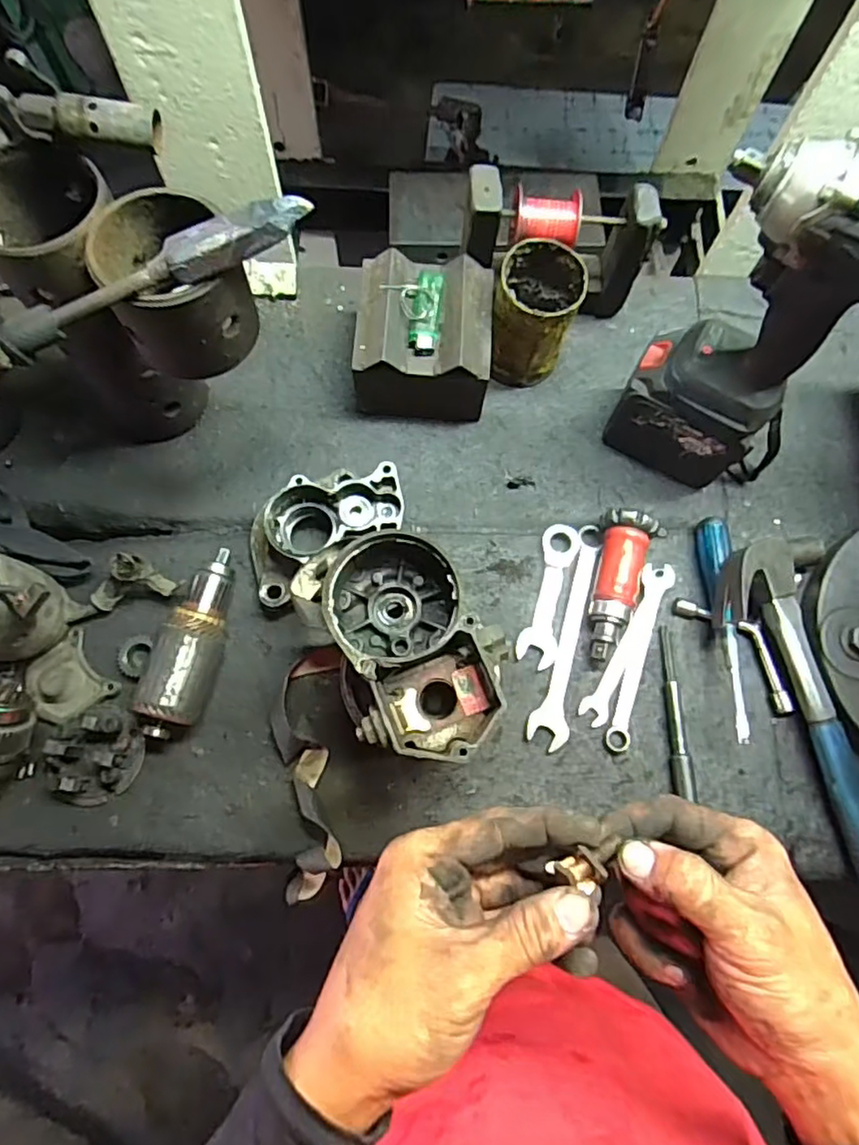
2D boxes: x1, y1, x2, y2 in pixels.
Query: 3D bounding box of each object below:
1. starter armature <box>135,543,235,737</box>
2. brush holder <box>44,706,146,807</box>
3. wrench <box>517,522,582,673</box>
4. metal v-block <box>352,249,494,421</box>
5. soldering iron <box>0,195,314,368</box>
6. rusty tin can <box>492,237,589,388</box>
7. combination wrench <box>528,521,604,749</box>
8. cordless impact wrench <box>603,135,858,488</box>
[{"bbox_3d":[-0.201,0.057,0.524,0.050,0.049,0.162,12,73,2],"label":"starter armature"},{"bbox_3d":[-0.275,0.149,0.505,0.067,0.035,0.077,19,74,4],"label":"brush holder"},{"bbox_3d":[0.108,0.019,0.557,0.034,0.008,0.129,16,74,3],"label":"wrench"},{"bbox_3d":[-0.006,-0.213,0.577,0.121,0.094,0.119,3,73,-1],"label":"metal v-block"},{"bbox_3d":[-0.197,-0.150,0.352,0.276,0.032,0.026,-25,76,-9],"label":"soldering iron"},{"bbox_3d":[0.094,-0.232,0.573,0.074,0.117,0.085,20,74,4],"label":"rusty tin can"},{"bbox_3d":[0.125,0.052,0.549,0.032,0.005,0.201,16,74,3],"label":"combination wrench"},{"bbox_3d":[0.240,-0.161,0.467,0.148,0.294,0.077,40,76,9],"label":"cordless impact wrench"}]

